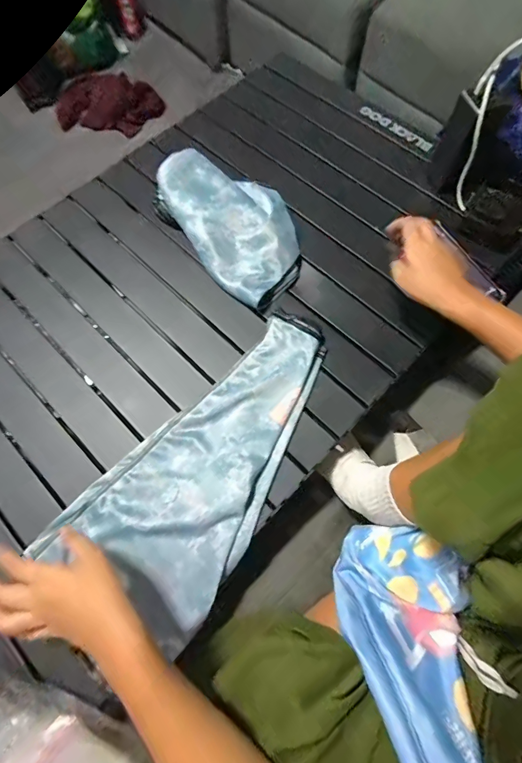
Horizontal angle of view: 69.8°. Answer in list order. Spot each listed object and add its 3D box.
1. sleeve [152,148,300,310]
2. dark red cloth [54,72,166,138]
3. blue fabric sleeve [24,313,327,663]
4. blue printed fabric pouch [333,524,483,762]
[{"bbox_3d":[-0.040,-0.243,0.567,0.156,0.058,0.269,-36,74,-13],"label":"sleeve"},{"bbox_3d":[-0.536,-0.958,1.306,0.365,0.119,0.129,-8,69,-4],"label":"dark red cloth"},{"bbox_3d":[-0.055,0.083,0.461,0.190,0.022,0.392,34,75,11],"label":"blue fabric sleeve"},{"bbox_3d":[0.156,0.275,0.377,0.142,0.059,0.291,1,43,0],"label":"blue printed fabric pouch"}]

